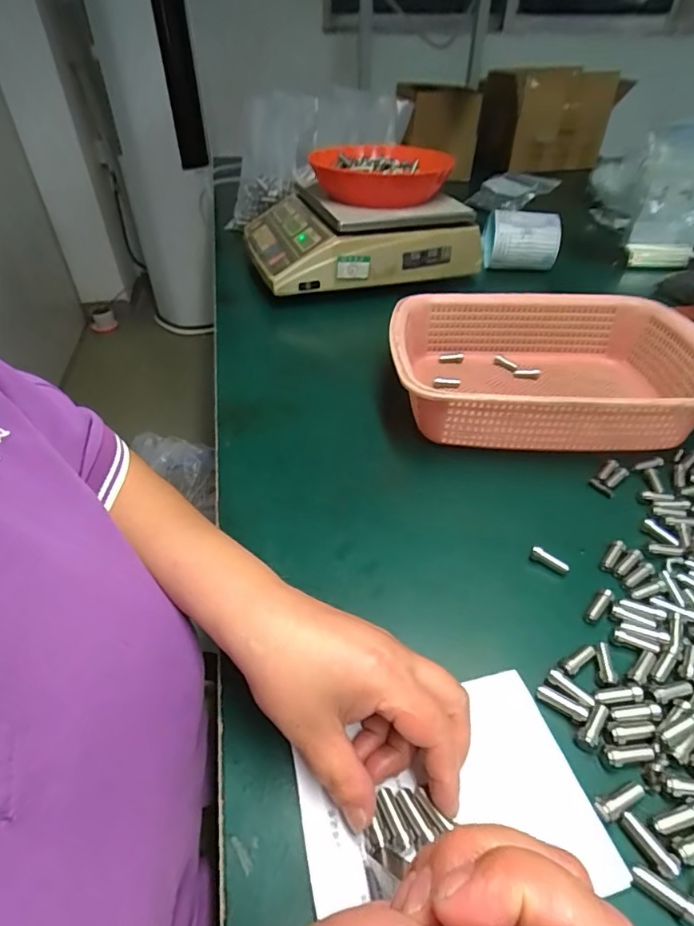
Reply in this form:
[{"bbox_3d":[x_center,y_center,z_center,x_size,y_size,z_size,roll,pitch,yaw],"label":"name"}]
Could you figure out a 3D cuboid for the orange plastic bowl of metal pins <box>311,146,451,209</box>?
[{"bbox_3d":[0.056,-0.439,0.758,0.188,0.066,0.184,-1,39,1],"label":"orange plastic bowl of metal pins"}]

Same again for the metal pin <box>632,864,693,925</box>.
[{"bbox_3d":[0.142,0.192,0.218,0.027,0.008,0.009,25,46,29],"label":"metal pin"}]

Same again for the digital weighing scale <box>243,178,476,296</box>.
[{"bbox_3d":[0.001,-0.373,0.808,0.325,0.117,0.289,-16,44,-17],"label":"digital weighing scale"}]

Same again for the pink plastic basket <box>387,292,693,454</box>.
[{"bbox_3d":[0.201,-0.093,0.499,0.303,0.081,0.212,2,39,5],"label":"pink plastic basket"}]

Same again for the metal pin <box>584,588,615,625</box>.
[{"bbox_3d":[0.169,0.096,0.329,0.010,0.007,0.029,31,49,33],"label":"metal pin"}]

